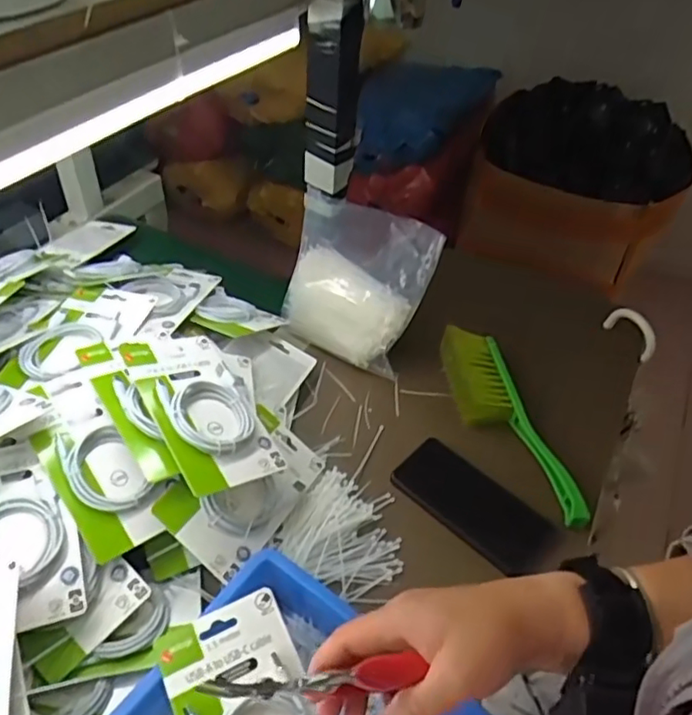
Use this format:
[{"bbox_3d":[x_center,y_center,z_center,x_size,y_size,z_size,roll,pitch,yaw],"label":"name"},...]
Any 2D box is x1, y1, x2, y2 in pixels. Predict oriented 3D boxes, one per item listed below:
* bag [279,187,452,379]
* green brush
[{"bbox_3d":[0.012,-0.092,0.775,0.175,0.192,0.069,22,14,13],"label":"bag"},{"bbox_3d":[0.186,0.071,0.723,0.085,0.050,0.277,-7,46,-12],"label":"green brush"}]

